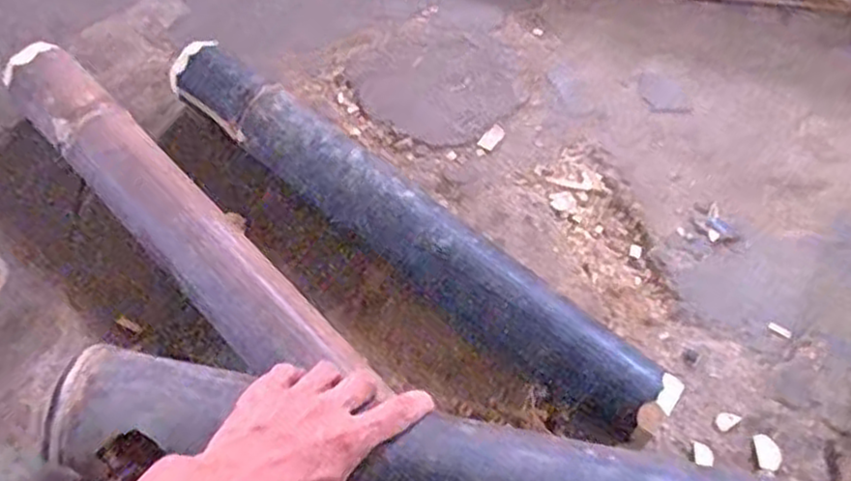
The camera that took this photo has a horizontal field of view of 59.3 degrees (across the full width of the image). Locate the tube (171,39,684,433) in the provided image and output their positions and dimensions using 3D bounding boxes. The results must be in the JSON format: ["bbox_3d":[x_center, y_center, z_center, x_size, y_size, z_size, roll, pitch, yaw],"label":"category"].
[{"bbox_3d":[-0.025,-0.008,0.672,0.538,0.077,0.070,35,66,16],"label":"tube"}]

